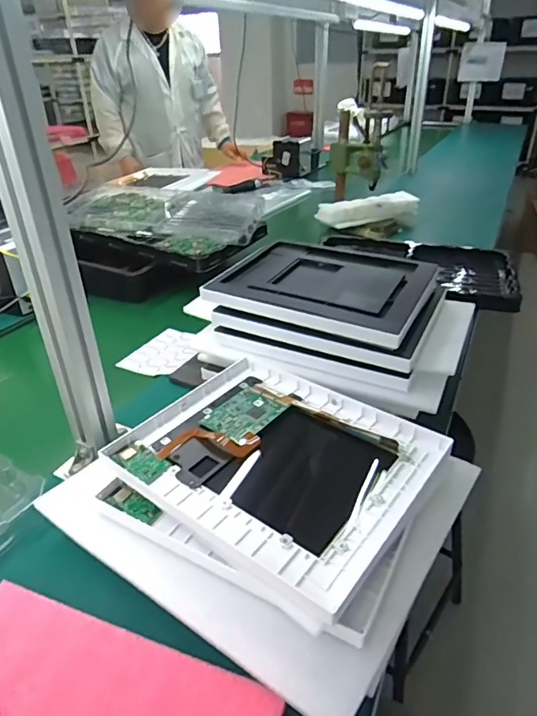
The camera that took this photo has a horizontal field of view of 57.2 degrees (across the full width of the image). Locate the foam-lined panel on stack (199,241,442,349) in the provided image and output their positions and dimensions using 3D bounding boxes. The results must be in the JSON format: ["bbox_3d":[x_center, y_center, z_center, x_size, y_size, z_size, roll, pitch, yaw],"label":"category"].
[{"bbox_3d":[0.093,-0.117,0.780,0.303,0.030,0.259,15,35,24],"label":"foam-lined panel on stack"}]

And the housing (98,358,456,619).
[{"bbox_3d":[0.006,0.108,0.550,0.306,0.023,0.254,21,38,31],"label":"housing"}]

